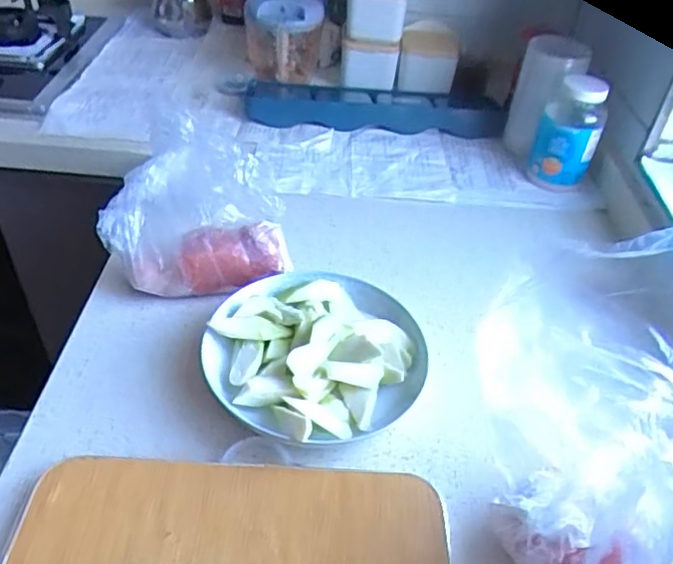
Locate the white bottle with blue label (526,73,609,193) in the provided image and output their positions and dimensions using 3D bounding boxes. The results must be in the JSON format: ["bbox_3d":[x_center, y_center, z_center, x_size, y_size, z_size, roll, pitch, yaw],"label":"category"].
[{"bbox_3d":[0.308,-0.199,0.815,0.077,0.121,0.091,16,43,13],"label":"white bottle with blue label"}]

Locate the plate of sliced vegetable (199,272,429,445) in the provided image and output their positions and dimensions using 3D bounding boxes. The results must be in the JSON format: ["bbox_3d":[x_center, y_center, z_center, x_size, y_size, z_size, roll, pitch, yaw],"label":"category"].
[{"bbox_3d":[-0.017,0.061,0.538,0.180,0.042,0.182,3,42,-2],"label":"plate of sliced vegetable"}]

